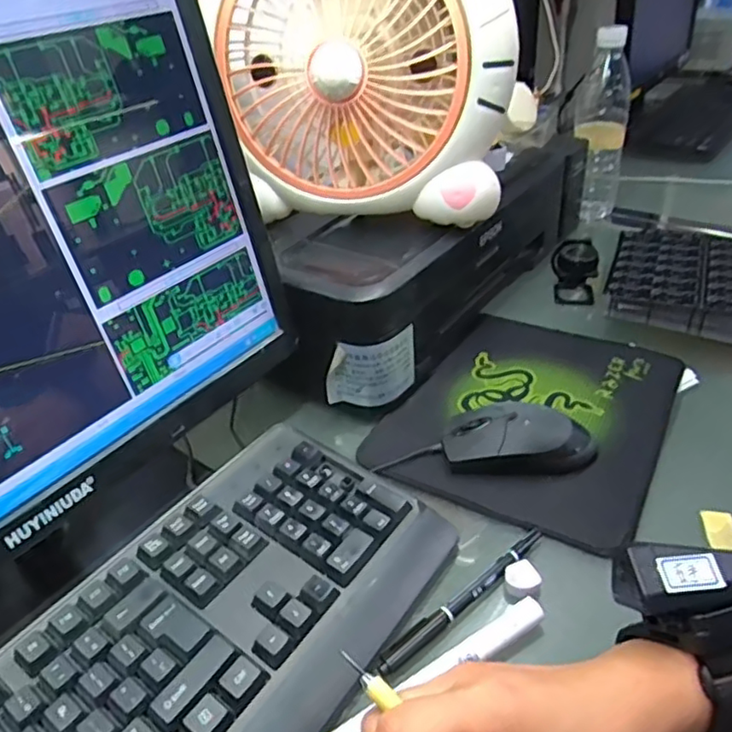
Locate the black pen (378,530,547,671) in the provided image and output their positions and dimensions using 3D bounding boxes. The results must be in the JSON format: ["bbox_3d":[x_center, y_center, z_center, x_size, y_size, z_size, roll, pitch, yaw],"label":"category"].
[{"bbox_3d":[0.063,0.141,0.383,0.140,0.008,0.014,-27,41,-29],"label":"black pen"}]

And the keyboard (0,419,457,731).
[{"bbox_3d":[-0.127,0.188,0.309,0.153,0.043,0.429,19,41,30],"label":"keyboard"}]

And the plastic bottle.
[{"bbox_3d":[0.308,-0.306,0.812,0.065,0.235,0.058,9,37,19],"label":"plastic bottle"}]

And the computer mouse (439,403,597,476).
[{"bbox_3d":[0.116,0.054,0.470,0.111,0.039,0.056,4,36,12],"label":"computer mouse"}]

